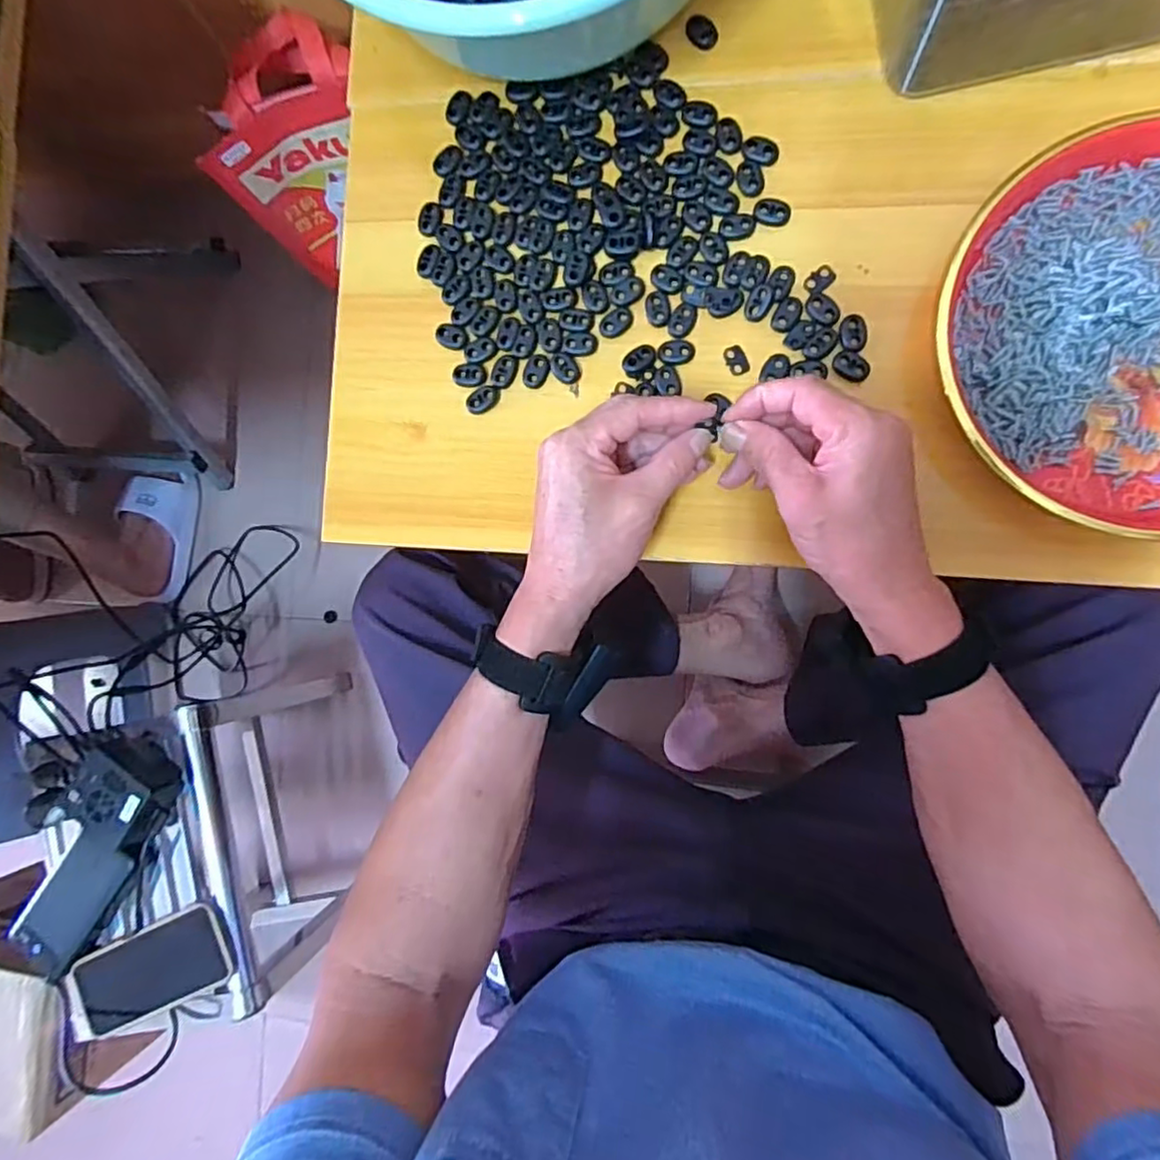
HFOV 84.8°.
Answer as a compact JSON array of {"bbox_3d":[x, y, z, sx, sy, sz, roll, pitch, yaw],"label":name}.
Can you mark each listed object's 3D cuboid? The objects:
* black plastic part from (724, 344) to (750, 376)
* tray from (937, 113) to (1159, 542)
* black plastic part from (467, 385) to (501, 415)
[{"bbox_3d":[0.095,-0.133,0.383,0.012,0.004,0.019,-26,85,7],"label":"black plastic part"},{"bbox_3d":[0.308,-0.135,0.336,0.212,0.026,0.201,0,89,9],"label":"tray"},{"bbox_3d":[-0.061,-0.114,0.403,0.022,0.004,0.014,-32,84,7],"label":"black plastic part"}]

